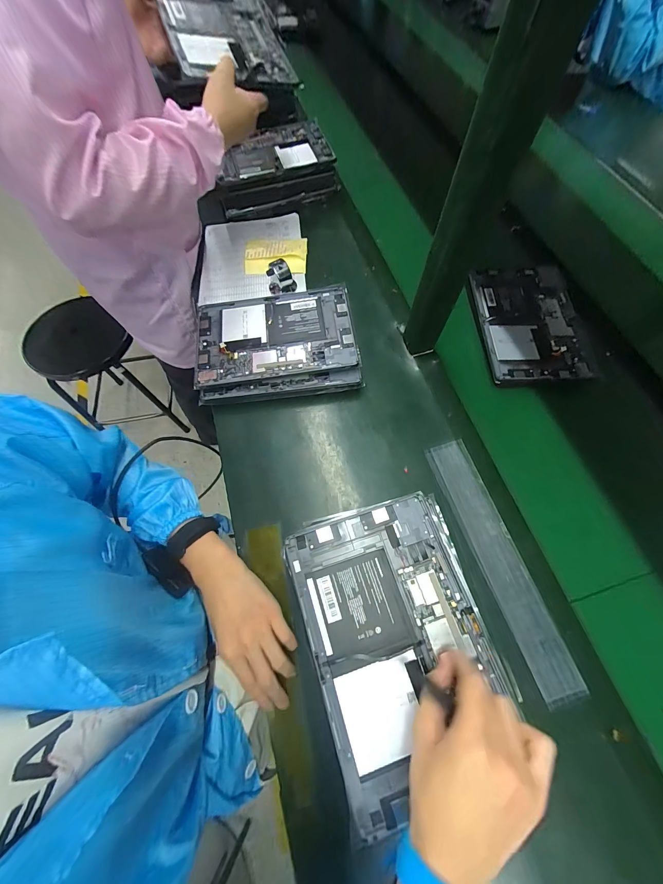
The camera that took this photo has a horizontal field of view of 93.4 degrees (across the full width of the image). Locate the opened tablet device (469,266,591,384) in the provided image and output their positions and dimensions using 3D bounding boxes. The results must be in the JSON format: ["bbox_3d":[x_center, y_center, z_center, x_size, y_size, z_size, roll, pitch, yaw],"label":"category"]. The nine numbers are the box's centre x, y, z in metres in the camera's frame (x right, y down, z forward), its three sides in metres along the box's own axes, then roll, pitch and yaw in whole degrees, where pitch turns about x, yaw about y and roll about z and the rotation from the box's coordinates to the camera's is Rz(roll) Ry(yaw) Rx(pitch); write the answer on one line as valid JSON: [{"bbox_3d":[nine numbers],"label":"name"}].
[{"bbox_3d":[0.347,-0.215,0.547,0.185,0.013,0.247,-4,67,1],"label":"opened tablet device"}]

